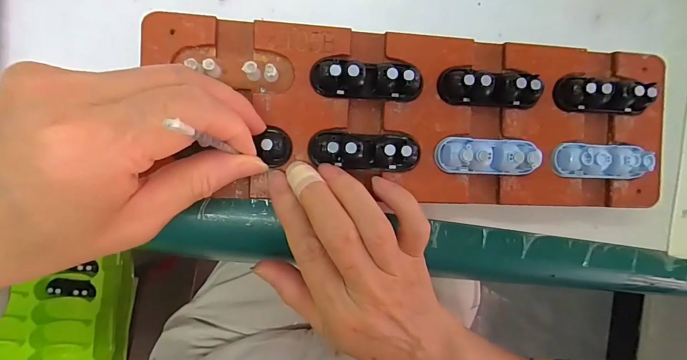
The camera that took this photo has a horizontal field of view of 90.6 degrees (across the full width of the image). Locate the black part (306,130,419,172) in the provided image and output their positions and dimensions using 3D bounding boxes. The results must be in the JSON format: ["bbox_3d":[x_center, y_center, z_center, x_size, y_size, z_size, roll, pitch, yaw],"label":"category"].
[{"bbox_3d":[0.014,-0.016,0.189,0.063,0.015,0.021,2,91,-7],"label":"black part"}]

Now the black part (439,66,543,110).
[{"bbox_3d":[0.087,-0.054,0.197,0.060,0.016,0.020,2,91,-7],"label":"black part"}]

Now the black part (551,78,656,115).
[{"bbox_3d":[0.160,-0.051,0.205,0.059,0.016,0.018,3,91,-7],"label":"black part"}]

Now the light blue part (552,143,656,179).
[{"bbox_3d":[0.157,-0.011,0.206,0.056,0.015,0.020,1,92,-7],"label":"light blue part"}]

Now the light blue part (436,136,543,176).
[{"bbox_3d":[0.084,-0.014,0.197,0.057,0.015,0.021,1,91,-7],"label":"light blue part"}]

